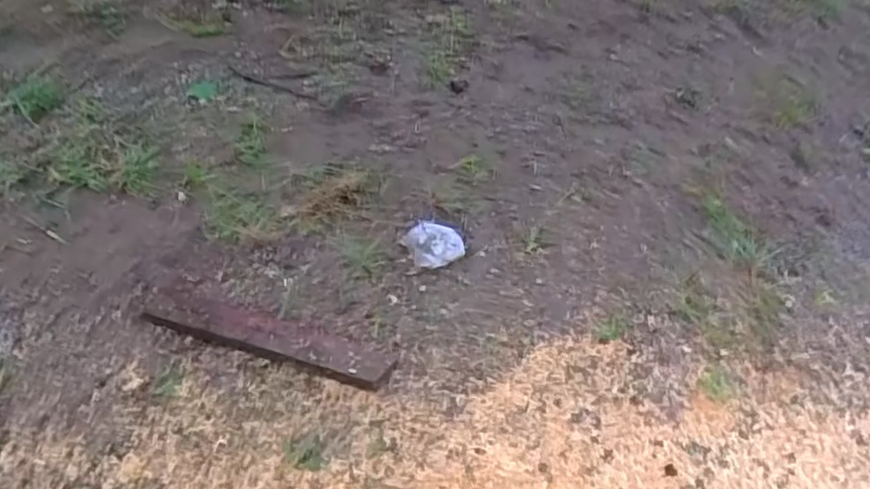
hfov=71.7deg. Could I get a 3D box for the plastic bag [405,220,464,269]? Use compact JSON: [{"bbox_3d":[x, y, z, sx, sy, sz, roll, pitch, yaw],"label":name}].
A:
[{"bbox_3d":[0.000,-0.007,1.489,0.132,0.020,0.143,-22,57,-11],"label":"plastic bag"}]

